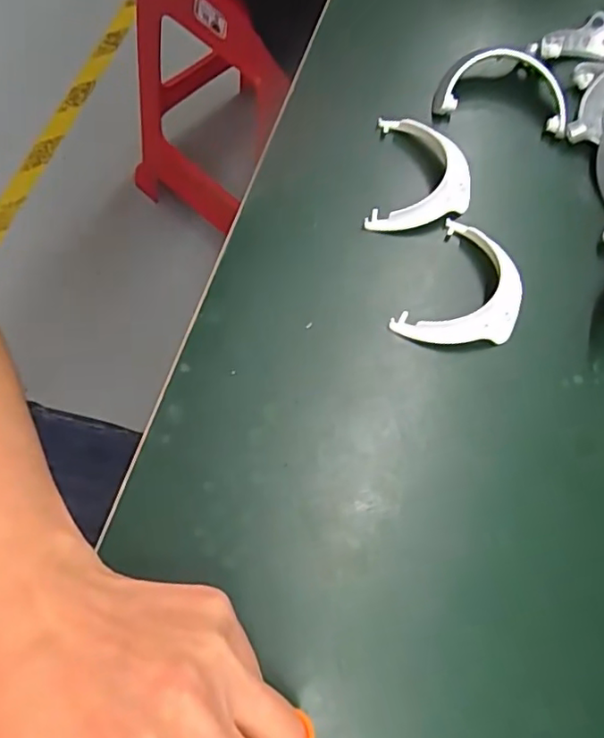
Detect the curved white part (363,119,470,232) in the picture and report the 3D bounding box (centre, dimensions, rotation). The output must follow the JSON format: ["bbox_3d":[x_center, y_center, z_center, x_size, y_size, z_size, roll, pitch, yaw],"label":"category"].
[{"bbox_3d":[0.061,-0.098,0.309,0.050,0.017,0.067,11,67,-2],"label":"curved white part"}]

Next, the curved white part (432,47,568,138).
[{"bbox_3d":[0.111,-0.158,0.335,0.073,0.026,0.049,9,67,-3],"label":"curved white part"}]

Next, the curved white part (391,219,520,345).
[{"bbox_3d":[0.079,-0.036,0.284,0.050,0.017,0.067,31,68,7],"label":"curved white part"}]

